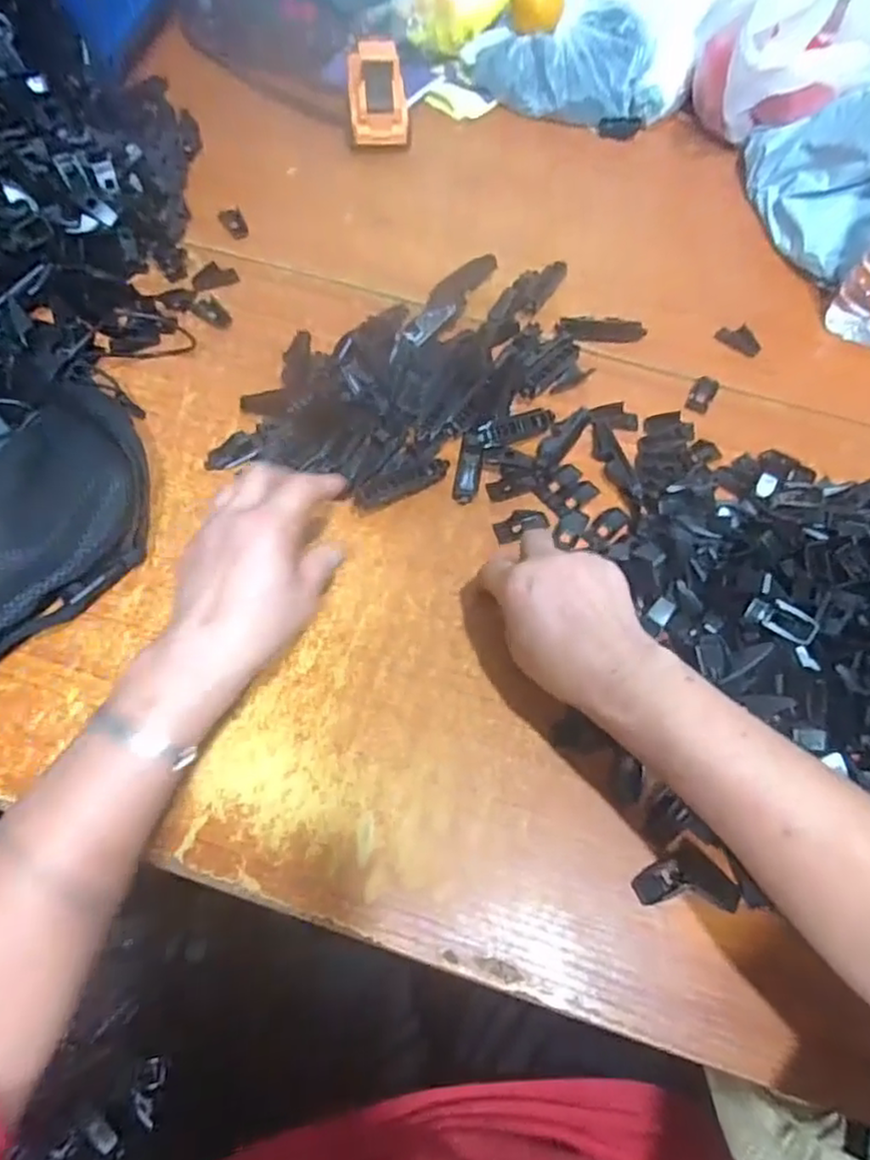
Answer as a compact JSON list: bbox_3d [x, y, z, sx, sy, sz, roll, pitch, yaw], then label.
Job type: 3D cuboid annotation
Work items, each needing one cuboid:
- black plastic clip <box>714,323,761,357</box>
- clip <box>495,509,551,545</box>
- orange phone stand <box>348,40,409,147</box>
[{"bbox_3d":[0.279,-0.221,0.602,0.040,0.010,0.023,34,65,13],"label":"black plastic clip"},{"bbox_3d":[0.066,-0.043,0.502,0.042,0.011,0.019,-20,65,-5],"label":"clip"},{"bbox_3d":[-0.059,-0.499,0.688,0.063,0.078,0.065,-4,63,-6],"label":"orange phone stand"}]

